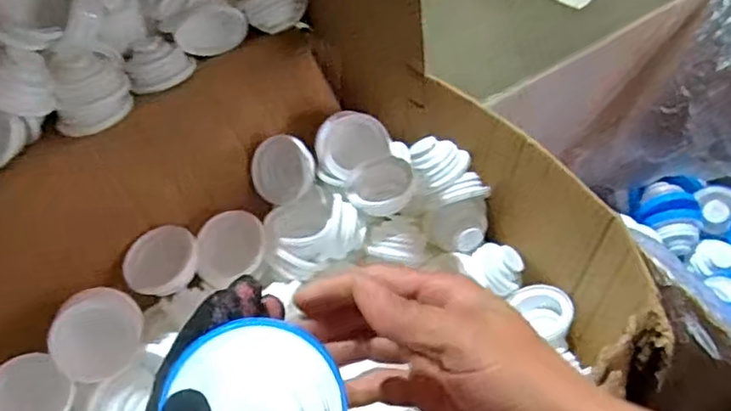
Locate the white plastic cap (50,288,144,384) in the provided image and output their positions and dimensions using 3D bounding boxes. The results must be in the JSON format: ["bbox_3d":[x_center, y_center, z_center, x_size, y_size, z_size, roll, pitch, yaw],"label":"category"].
[{"bbox_3d":[-0.252,0.117,0.571,0.079,0.067,0.017,-60,26,-12],"label":"white plastic cap"}]

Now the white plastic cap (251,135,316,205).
[{"bbox_3d":[-0.092,-0.039,0.677,0.071,0.015,0.071,1,92,14],"label":"white plastic cap"}]

